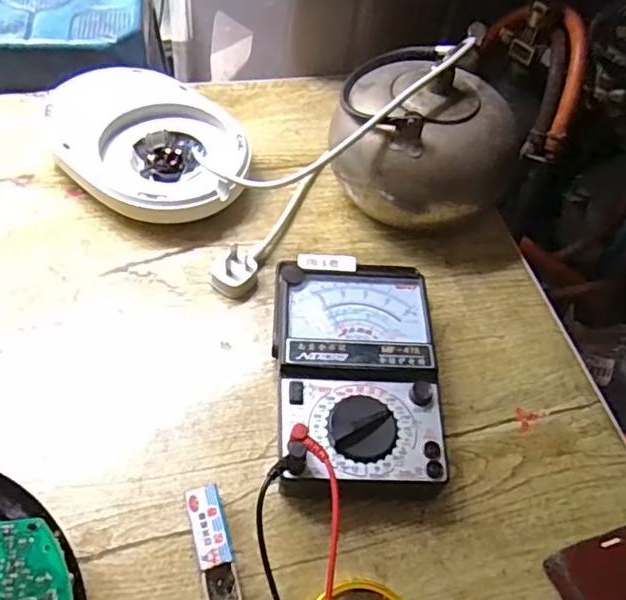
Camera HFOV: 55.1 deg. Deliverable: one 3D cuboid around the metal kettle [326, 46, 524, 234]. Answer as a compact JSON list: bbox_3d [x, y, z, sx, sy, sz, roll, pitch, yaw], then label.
[{"bbox_3d":[0.101,-0.143,0.542,0.161,0.116,0.152,18,54,9],"label":"metal kettle"}]

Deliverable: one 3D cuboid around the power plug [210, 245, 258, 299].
[{"bbox_3d":[-0.064,-0.023,0.494,0.028,0.027,0.031,32,58,18],"label":"power plug"}]

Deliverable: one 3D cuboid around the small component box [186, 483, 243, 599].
[{"bbox_3d":[-0.060,0.152,0.367,0.021,0.022,0.072,-12,56,-13],"label":"small component box"}]

